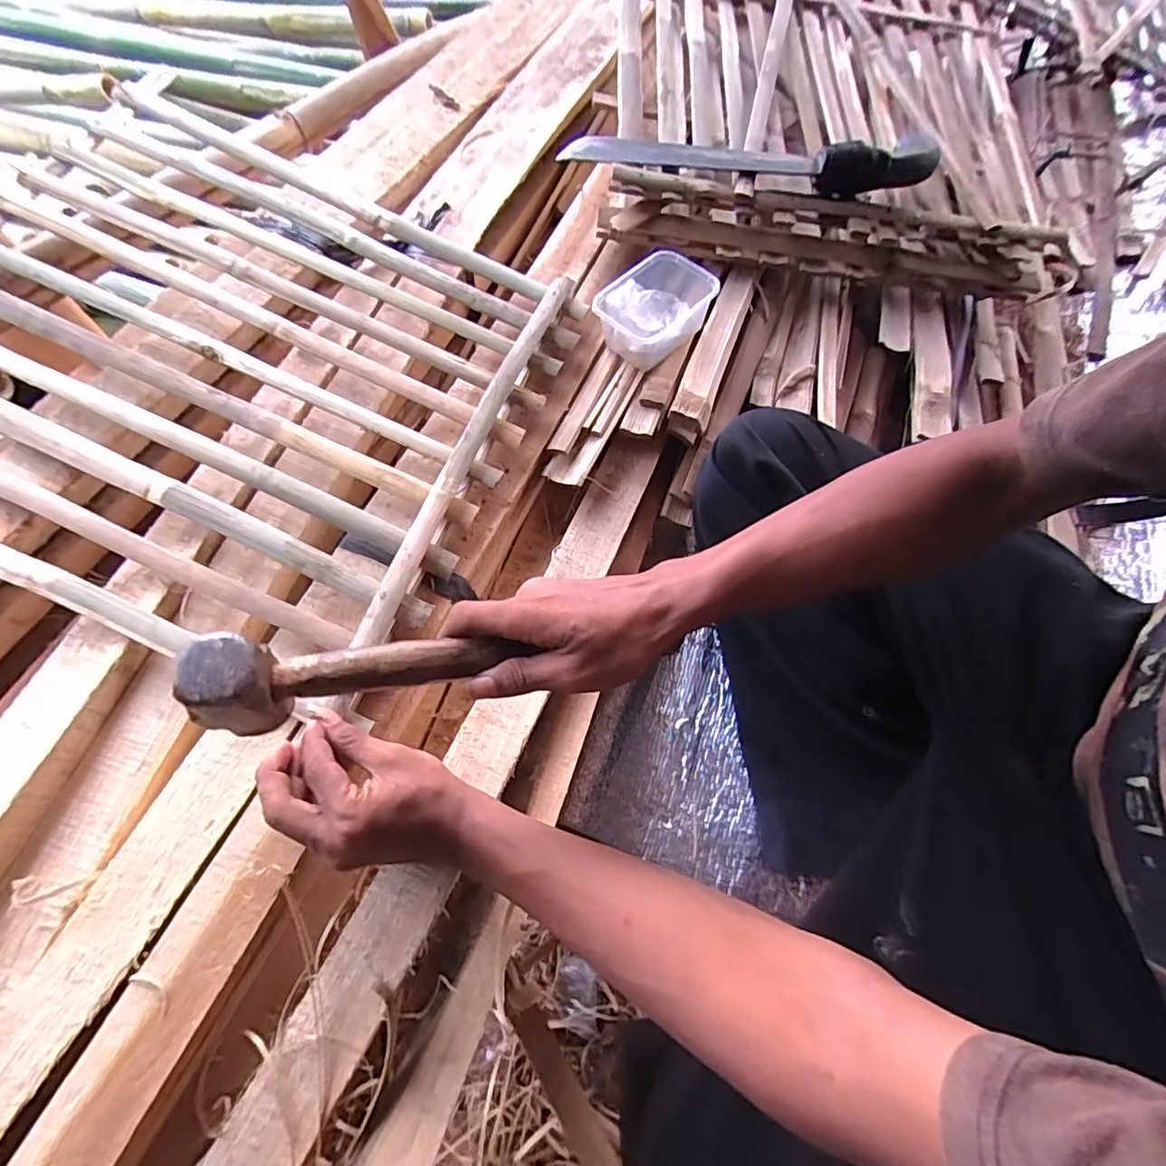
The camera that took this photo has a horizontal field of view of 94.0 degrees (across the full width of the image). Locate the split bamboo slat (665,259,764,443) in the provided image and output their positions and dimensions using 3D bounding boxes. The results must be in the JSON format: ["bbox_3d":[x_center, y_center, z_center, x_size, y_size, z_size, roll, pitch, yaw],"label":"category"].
[{"bbox_3d":[0.134,-0.243,0.551,0.039,0.026,0.228,18,64,11],"label":"split bamboo slat"}]

